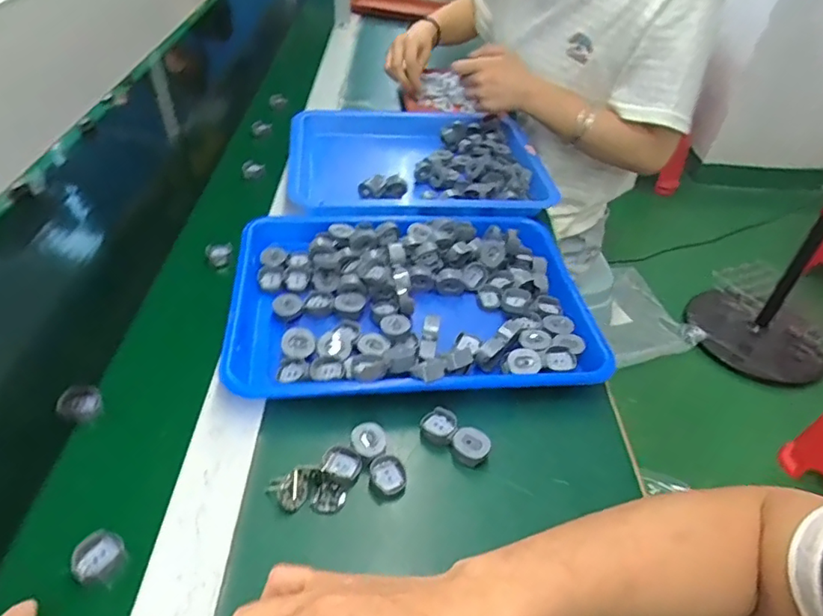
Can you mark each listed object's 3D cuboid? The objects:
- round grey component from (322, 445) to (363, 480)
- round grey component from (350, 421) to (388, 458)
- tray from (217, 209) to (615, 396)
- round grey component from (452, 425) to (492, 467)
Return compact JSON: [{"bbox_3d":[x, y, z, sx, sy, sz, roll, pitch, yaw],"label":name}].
[{"bbox_3d":[-0.051,0.113,0.410,0.028,0.009,0.023,14,42,9],"label":"round grey component"},{"bbox_3d":[-0.033,0.101,0.428,0.026,0.009,0.027,3,41,-3],"label":"round grey component"},{"bbox_3d":[0.000,-0.018,0.535,0.330,0.034,0.251,-1,42,-7],"label":"tray"},{"bbox_3d":[0.046,0.106,0.427,0.026,0.016,0.025,34,49,29],"label":"round grey component"}]

